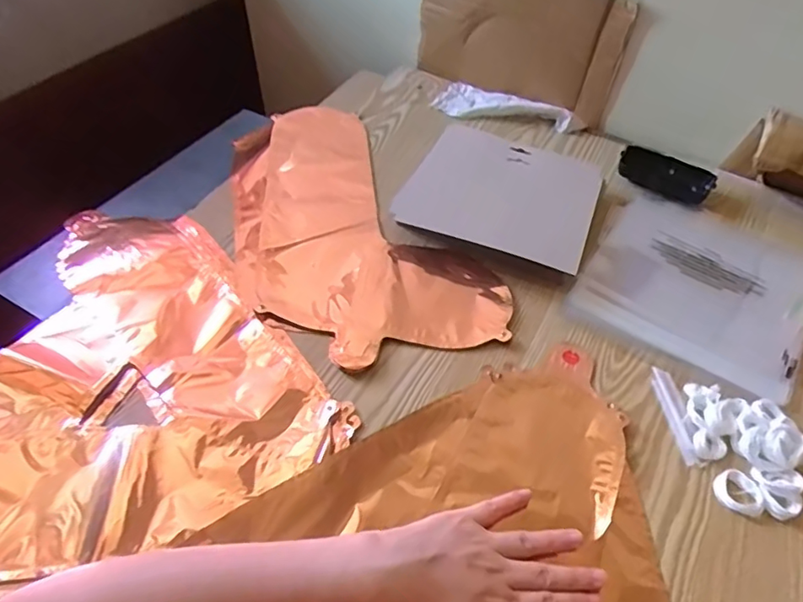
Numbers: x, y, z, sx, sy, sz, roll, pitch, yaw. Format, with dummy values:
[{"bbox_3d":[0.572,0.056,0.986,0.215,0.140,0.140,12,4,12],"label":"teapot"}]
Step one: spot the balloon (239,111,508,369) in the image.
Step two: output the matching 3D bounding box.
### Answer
[{"bbox_3d":[-0.078,-0.089,0.601,0.216,0.009,0.417,-21,54,-19],"label":"balloon"}]

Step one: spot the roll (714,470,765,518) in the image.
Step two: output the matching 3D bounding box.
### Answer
[{"bbox_3d":[0.260,0.148,0.419,0.030,0.007,0.035,-19,53,-17],"label":"roll"}]

